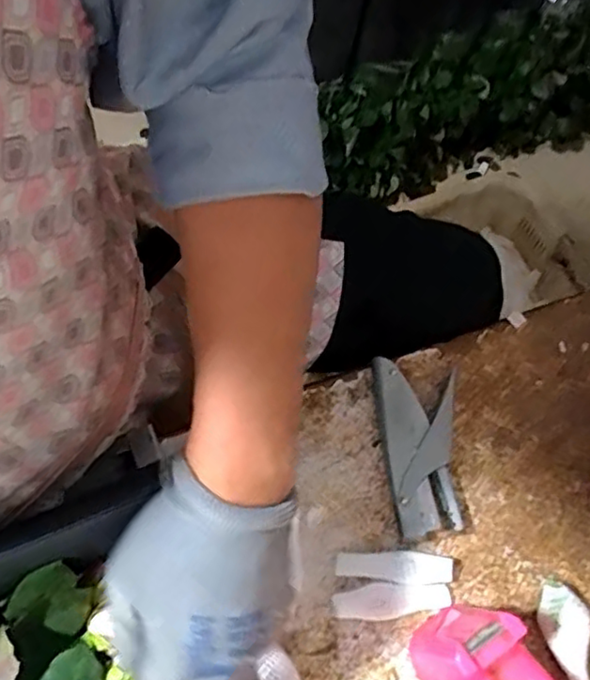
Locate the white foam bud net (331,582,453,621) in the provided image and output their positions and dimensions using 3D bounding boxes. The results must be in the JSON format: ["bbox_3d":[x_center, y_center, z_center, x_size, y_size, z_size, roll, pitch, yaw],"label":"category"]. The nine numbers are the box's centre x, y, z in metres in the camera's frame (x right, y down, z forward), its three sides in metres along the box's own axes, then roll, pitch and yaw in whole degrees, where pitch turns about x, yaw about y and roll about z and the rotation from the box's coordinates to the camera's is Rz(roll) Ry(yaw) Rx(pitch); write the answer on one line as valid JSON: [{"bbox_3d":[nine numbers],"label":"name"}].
[{"bbox_3d":[0.073,0.196,0.490,0.089,0.013,0.024,-3,61,-1],"label":"white foam bud net"}]

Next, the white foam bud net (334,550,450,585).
[{"bbox_3d":[0.076,0.174,0.500,0.087,0.015,0.022,3,61,3],"label":"white foam bud net"}]

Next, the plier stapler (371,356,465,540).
[{"bbox_3d":[0.099,0.088,0.540,0.068,0.028,0.142,3,61,3],"label":"plier stapler"}]

